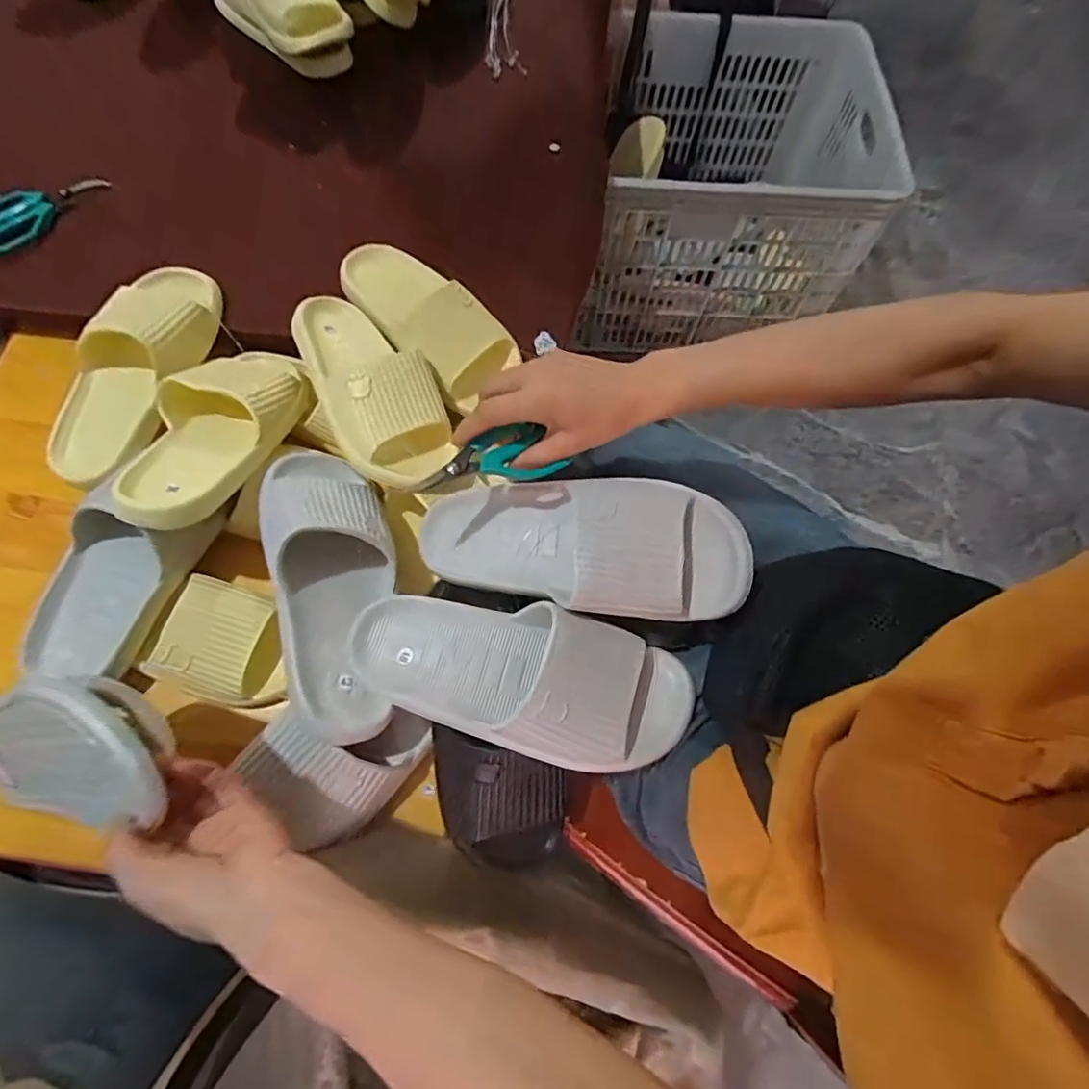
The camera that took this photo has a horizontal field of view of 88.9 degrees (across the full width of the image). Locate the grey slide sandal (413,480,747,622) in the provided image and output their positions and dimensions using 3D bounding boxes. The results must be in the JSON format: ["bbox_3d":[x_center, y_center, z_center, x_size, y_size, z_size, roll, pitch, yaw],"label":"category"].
[{"bbox_3d":[0.026,-0.003,0.447,0.262,0.066,0.110,6,69,17],"label":"grey slide sandal"}]

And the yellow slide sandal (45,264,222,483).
[{"bbox_3d":[-0.417,-0.182,0.554,0.108,0.071,0.249,12,70,2],"label":"yellow slide sandal"}]

